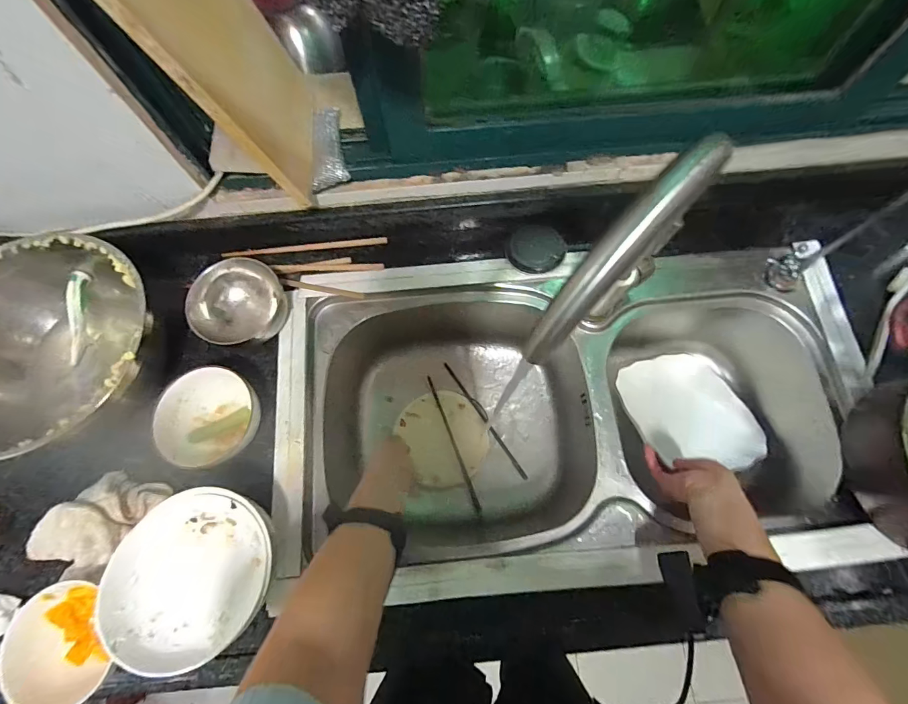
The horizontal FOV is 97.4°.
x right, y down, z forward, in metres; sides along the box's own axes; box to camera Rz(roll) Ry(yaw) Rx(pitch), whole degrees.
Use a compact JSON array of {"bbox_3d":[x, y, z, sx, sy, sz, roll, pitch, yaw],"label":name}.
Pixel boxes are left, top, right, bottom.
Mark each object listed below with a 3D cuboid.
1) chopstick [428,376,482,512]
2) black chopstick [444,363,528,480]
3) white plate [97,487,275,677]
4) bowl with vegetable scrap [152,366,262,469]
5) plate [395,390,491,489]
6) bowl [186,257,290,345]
[{"bbox_3d":[-0.002,0.150,0.667,0.009,0.012,0.231,-21,75,-5],"label":"chopstick"},{"bbox_3d":[0.053,0.115,0.681,0.009,0.014,0.231,-33,76,-8],"label":"black chopstick"},{"bbox_3d":[-0.253,0.217,0.393,0.148,0.038,0.151,0,74,1],"label":"white plate"},{"bbox_3d":[-0.286,0.080,0.480,0.107,0.057,0.111,0,74,1],"label":"bowl with vegetable scrap"},{"bbox_3d":[-0.013,0.141,0.669,0.134,0.020,0.150,-28,75,-7],"label":"plate"},{"bbox_3d":[-0.273,-0.064,0.519,0.098,0.064,0.110,8,74,3],"label":"bowl"}]

